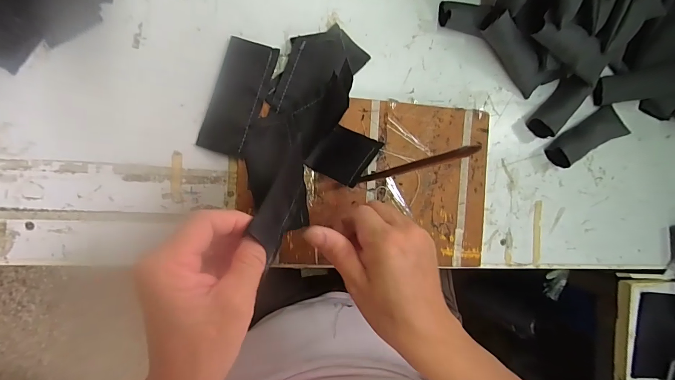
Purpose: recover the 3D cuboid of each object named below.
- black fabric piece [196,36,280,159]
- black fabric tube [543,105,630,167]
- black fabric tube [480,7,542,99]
[{"bbox_3d":[-0.100,-0.092,0.341,0.053,0.007,0.115,16,89,9],"label":"black fabric piece"},{"bbox_3d":[0.297,-0.063,0.403,0.099,0.020,0.040,-28,95,-8],"label":"black fabric tube"},{"bbox_3d":[0.197,-0.148,0.374,0.106,0.025,0.028,42,83,-26],"label":"black fabric tube"}]

